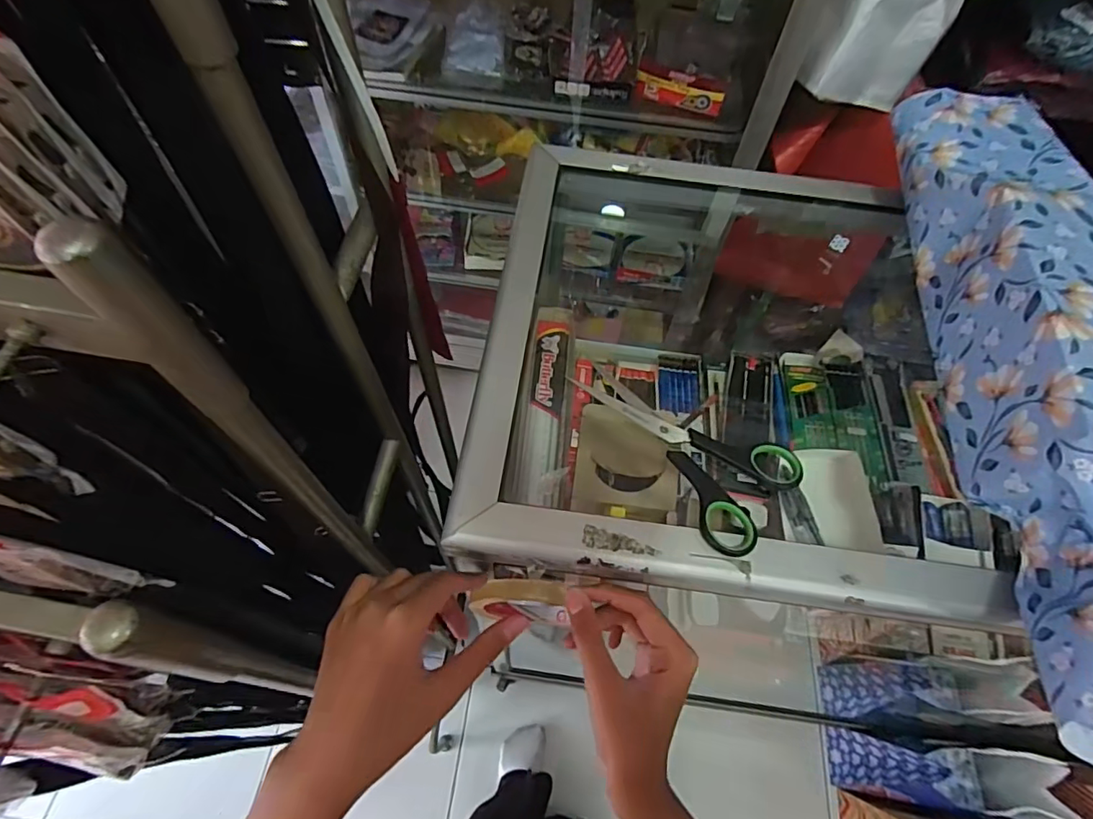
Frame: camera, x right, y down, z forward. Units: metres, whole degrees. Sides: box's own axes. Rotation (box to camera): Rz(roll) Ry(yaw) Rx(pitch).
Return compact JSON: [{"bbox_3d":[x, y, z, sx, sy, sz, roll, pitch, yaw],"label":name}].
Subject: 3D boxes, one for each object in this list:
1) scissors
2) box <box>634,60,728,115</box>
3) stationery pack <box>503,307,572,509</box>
[{"bbox_3d":[0.096,0.015,0.354,0.080,0.016,0.152,-31,67,-18],"label":"scissors"},{"bbox_3d":[0.227,-0.546,0.915,0.149,0.053,0.034,15,62,5],"label":"box"},{"bbox_3d":[0.002,-0.010,0.611,0.057,0.019,0.247,8,61,2],"label":"stationery pack"}]

